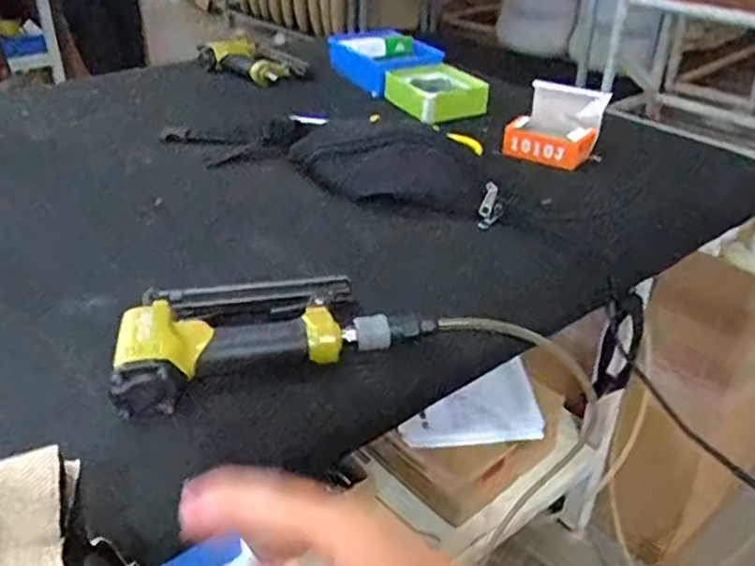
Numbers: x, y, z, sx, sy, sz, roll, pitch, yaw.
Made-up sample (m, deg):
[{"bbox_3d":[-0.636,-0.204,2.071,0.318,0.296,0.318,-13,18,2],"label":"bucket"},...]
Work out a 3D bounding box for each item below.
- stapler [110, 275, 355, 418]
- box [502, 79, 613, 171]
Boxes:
[{"bbox_3d":[-0.114,0.036,0.570,0.207,0.040,0.131,-12,34,-18],"label":"stapler"},{"bbox_3d":[0.241,-0.215,0.929,0.113,0.084,0.092,23,39,31],"label":"box"}]

